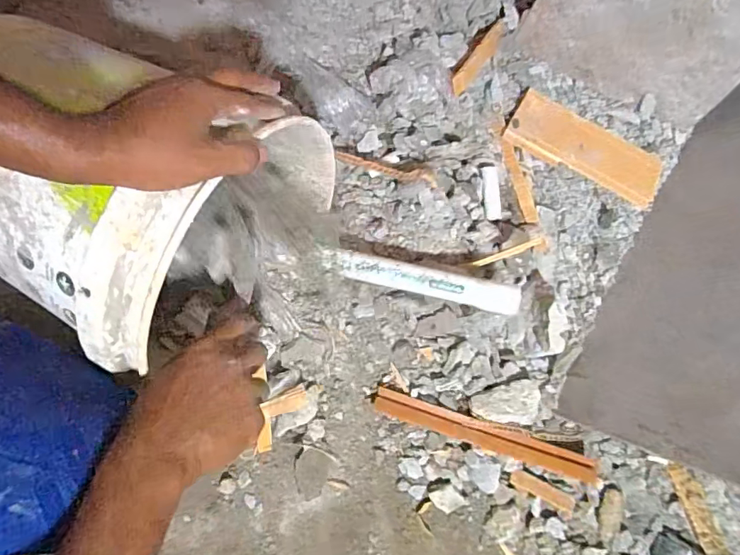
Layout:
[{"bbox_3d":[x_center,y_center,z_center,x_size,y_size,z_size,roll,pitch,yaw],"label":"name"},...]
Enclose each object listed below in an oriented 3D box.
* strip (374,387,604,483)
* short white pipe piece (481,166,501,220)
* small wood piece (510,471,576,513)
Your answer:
[{"bbox_3d":[0.144,0.200,0.620,0.280,0.020,0.032,19,76,0],"label":"strip"},{"bbox_3d":[0.168,-0.115,0.687,0.025,0.030,0.073,-3,77,-6],"label":"short white pipe piece"},{"bbox_3d":[0.216,0.266,0.612,0.083,0.008,0.019,26,76,1],"label":"small wood piece"}]

